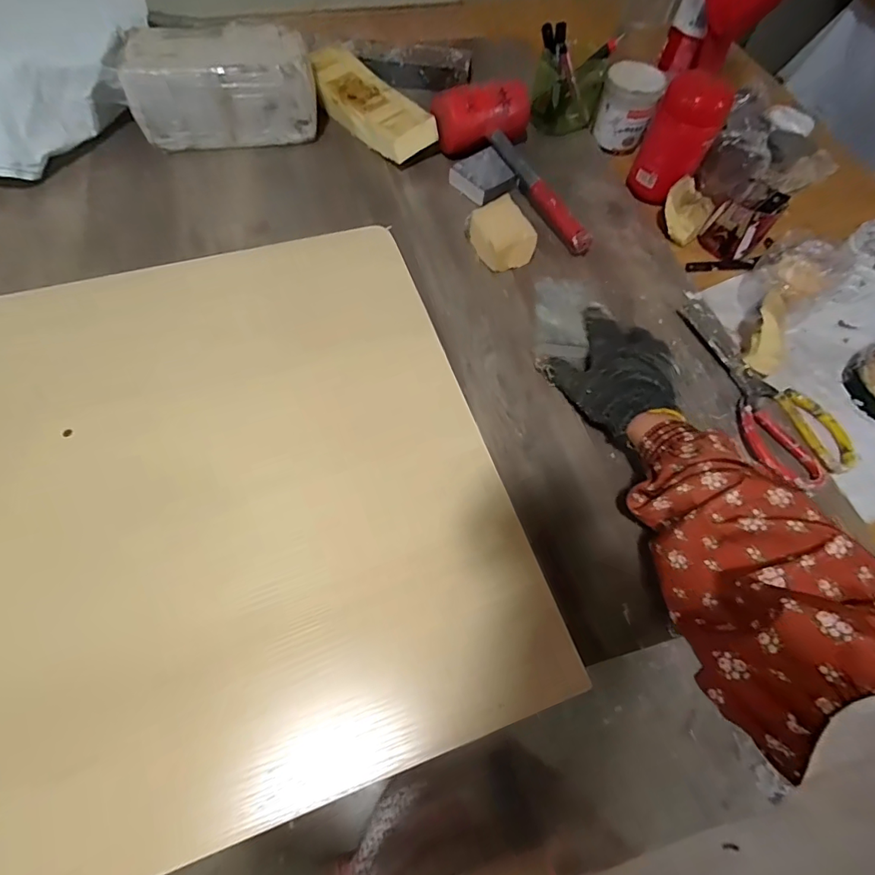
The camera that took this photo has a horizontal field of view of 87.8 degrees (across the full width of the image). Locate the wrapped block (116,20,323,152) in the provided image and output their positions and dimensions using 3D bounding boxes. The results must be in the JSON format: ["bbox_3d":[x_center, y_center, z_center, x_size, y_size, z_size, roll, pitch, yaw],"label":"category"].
[{"bbox_3d":[-0.288,-0.466,0.620,0.237,0.114,0.093,-6,63,-7],"label":"wrapped block"}]

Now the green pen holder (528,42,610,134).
[{"bbox_3d":[0.195,-0.518,0.670,0.082,0.106,0.068,-28,67,-17],"label":"green pen holder"}]

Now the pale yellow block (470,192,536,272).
[{"bbox_3d":[0.078,-0.250,0.562,0.058,0.052,0.074,-32,68,-19],"label":"pale yellow block"}]

